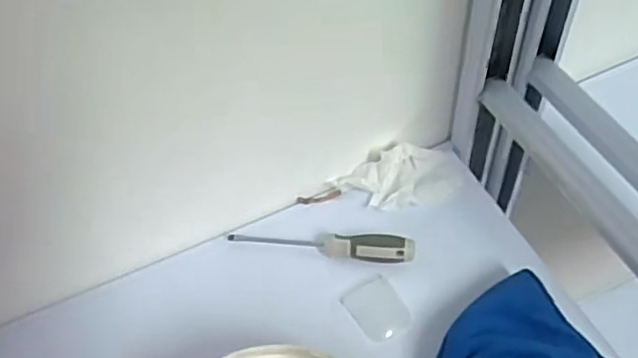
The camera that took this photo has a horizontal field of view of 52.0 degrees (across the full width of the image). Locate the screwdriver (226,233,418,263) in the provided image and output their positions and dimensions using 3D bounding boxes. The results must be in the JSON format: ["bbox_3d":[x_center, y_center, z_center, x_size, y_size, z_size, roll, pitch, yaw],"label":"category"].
[{"bbox_3d":[0.002,0.064,0.652,0.183,0.031,0.023,8,53,10],"label":"screwdriver"}]

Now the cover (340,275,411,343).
[{"bbox_3d":[0.056,0.124,0.626,0.046,0.010,0.058,-31,56,-18],"label":"cover"}]

